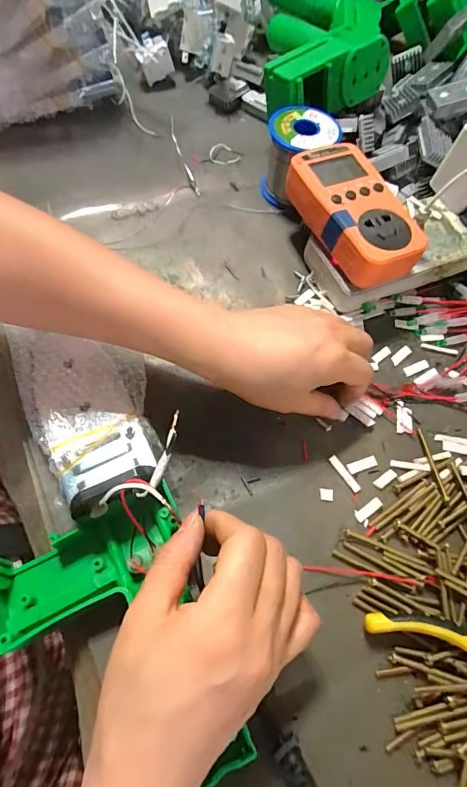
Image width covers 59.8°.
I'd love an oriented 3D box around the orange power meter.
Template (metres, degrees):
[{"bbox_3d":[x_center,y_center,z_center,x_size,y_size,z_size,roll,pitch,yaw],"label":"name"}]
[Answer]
[{"bbox_3d":[0.099,-0.147,0.336,0.066,0.034,0.122,-24,70,-15],"label":"orange power meter"}]

